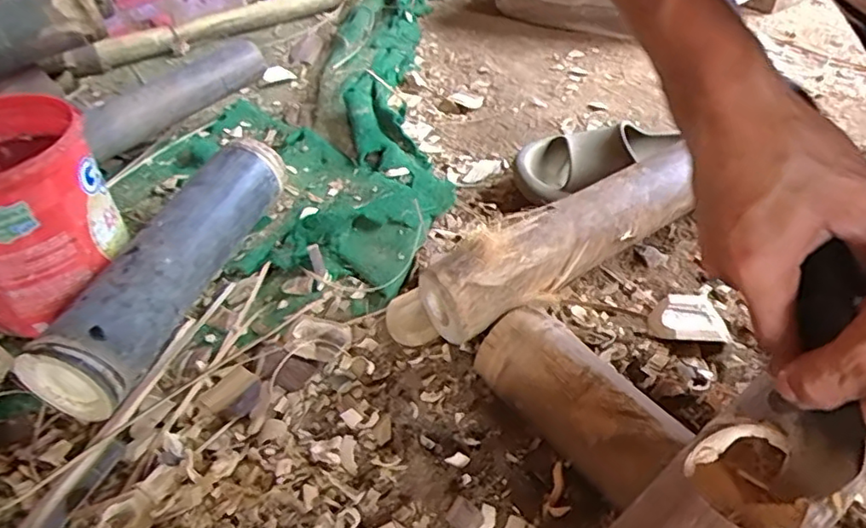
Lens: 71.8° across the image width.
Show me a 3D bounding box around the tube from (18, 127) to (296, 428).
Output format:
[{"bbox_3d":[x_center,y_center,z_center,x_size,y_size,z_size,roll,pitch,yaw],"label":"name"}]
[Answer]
[{"bbox_3d":[-0.220,-0.007,0.512,0.069,0.067,0.277,12,45,10],"label":"tube"}]

